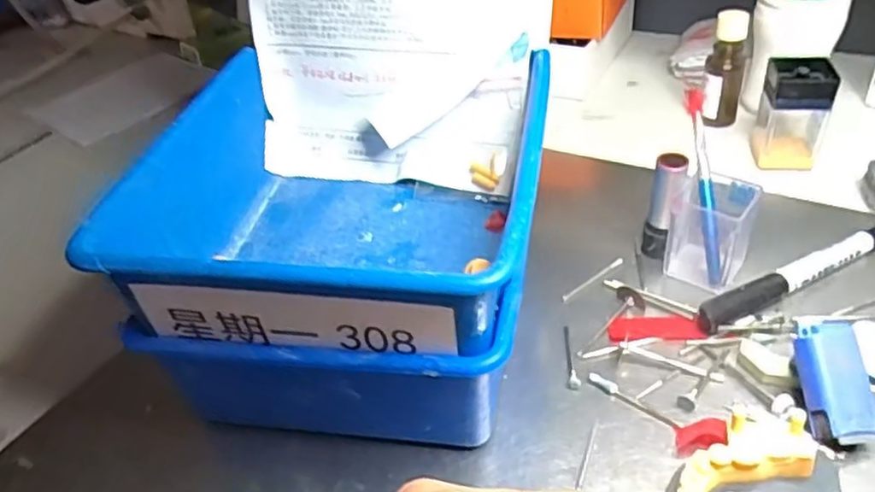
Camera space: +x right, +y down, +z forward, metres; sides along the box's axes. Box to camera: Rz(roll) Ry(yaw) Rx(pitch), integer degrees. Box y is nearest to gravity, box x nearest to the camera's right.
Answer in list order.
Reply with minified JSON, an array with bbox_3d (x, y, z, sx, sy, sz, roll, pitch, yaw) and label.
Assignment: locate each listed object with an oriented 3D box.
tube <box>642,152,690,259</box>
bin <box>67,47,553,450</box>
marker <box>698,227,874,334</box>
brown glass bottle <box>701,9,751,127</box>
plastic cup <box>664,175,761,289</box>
[{"bbox_3d":[0.118,-0.019,0.360,0.016,0.058,0.016,9,41,18],"label":"tube"},{"bbox_3d":[-0.035,0.000,0.316,0.162,0.109,0.167,3,40,11],"label":"bin"},{"bbox_3d":[0.186,0.015,0.346,0.132,0.010,0.013,-20,41,-17],"label":"marker"},{"bbox_3d":[0.192,-0.116,0.456,0.024,0.074,0.022,12,42,22],"label":"brown glass bottle"},{"bbox_3d":[0.140,-0.009,0.352,0.036,0.047,0.037,19,45,28],"label":"plastic cup"}]

